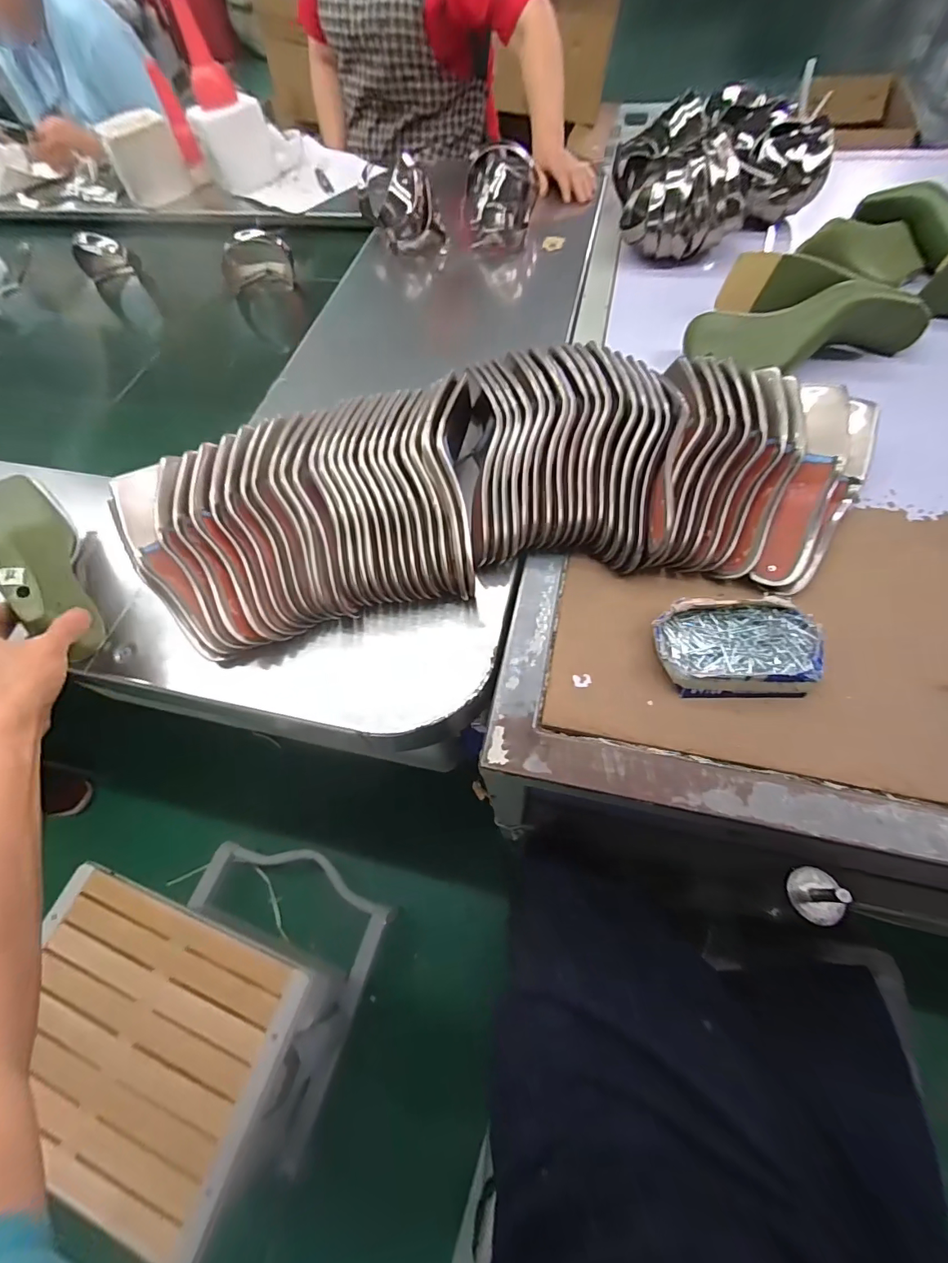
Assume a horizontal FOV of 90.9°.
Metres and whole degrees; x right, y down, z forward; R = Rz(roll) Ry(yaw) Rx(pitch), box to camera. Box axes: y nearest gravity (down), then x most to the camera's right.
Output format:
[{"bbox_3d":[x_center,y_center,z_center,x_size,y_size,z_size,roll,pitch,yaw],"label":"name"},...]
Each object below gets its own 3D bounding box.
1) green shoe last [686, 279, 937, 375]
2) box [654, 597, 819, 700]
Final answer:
[{"bbox_3d":[0.397,-0.372,0.557,0.281,0.068,0.119,-1,62,4],"label":"green shoe last"},{"bbox_3d":[0.229,0.013,0.408,0.135,0.029,0.085,-1,62,3],"label":"box"}]

